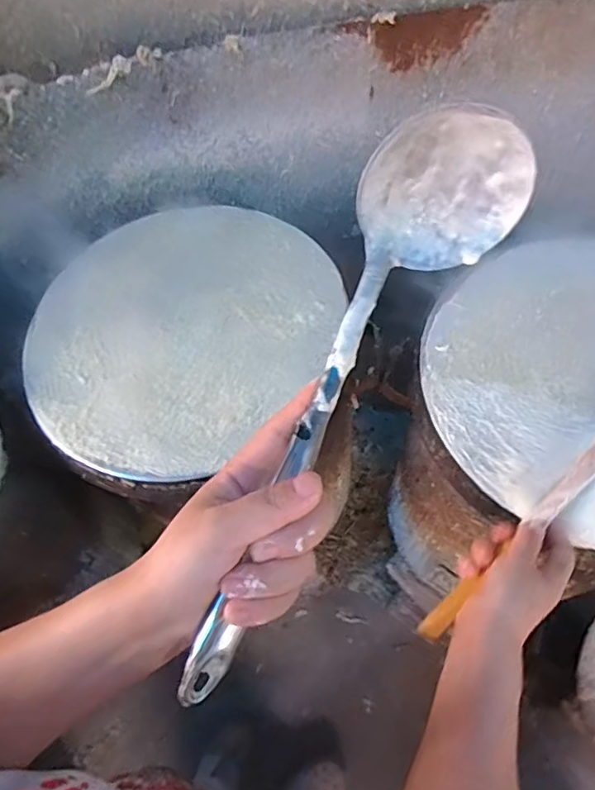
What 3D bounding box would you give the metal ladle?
[{"bbox_3d":[0.022,0.006,0.296,0.075,0.070,0.323,26,86,14],"label":"metal ladle"}]

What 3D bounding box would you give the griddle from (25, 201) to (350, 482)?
[{"bbox_3d":[-0.142,-0.089,0.649,0.345,0.032,0.354,-1,65,3],"label":"griddle"}]

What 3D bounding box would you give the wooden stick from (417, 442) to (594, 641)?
[{"bbox_3d":[0.269,0.074,0.526,0.428,0.024,0.020,-38,69,-16],"label":"wooden stick"}]

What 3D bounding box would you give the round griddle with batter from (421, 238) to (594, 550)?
[{"bbox_3d":[0.313,-0.012,0.572,0.355,0.031,0.322,33,71,16],"label":"round griddle with batter"}]

